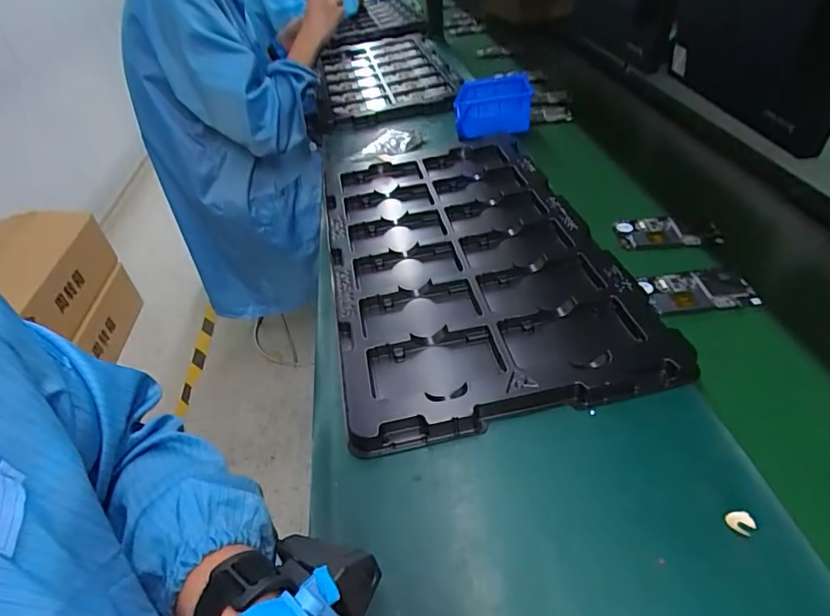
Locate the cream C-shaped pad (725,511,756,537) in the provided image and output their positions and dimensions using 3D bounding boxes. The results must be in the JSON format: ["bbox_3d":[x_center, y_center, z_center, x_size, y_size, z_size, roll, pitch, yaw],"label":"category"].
[{"bbox_3d":[0.238,0.156,0.357,0.015,0.006,0.017,-28,47,-21],"label":"cream C-shaped pad"}]

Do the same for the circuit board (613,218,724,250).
[{"bbox_3d":[0.327,-0.097,0.632,0.123,0.011,0.069,3,44,11],"label":"circuit board"}]

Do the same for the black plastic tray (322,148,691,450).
[{"bbox_3d":[0.054,-0.083,0.648,0.327,0.038,0.557,-11,43,-3],"label":"black plastic tray"}]

